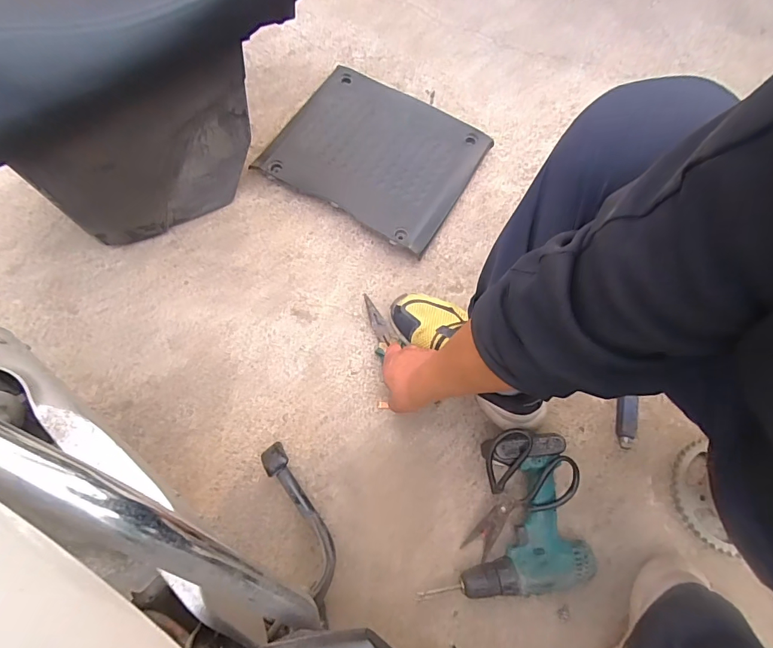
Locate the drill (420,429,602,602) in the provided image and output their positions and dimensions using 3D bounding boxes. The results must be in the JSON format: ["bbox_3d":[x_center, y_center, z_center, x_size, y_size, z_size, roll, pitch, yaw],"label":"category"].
[{"bbox_3d":[0.162,0.259,0.585,0.221,0.079,0.201,1,69,-3],"label":"drill"}]

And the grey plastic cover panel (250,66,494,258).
[{"bbox_3d":[-0.014,-0.337,0.813,0.356,0.033,0.308,30,67,7],"label":"grey plastic cover panel"}]

